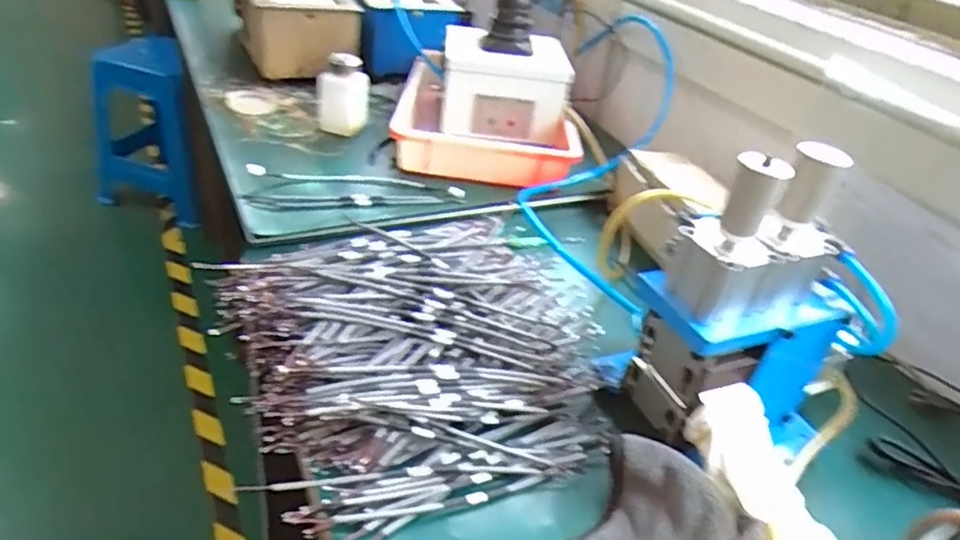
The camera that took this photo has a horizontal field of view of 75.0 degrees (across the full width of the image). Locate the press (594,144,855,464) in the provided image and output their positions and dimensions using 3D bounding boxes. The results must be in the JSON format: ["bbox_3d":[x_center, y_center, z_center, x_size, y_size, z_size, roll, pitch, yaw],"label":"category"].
[{"bbox_3d":[0.217,0.031,0.486,0.187,0.246,0.089,0,36,-13],"label":"press"}]

